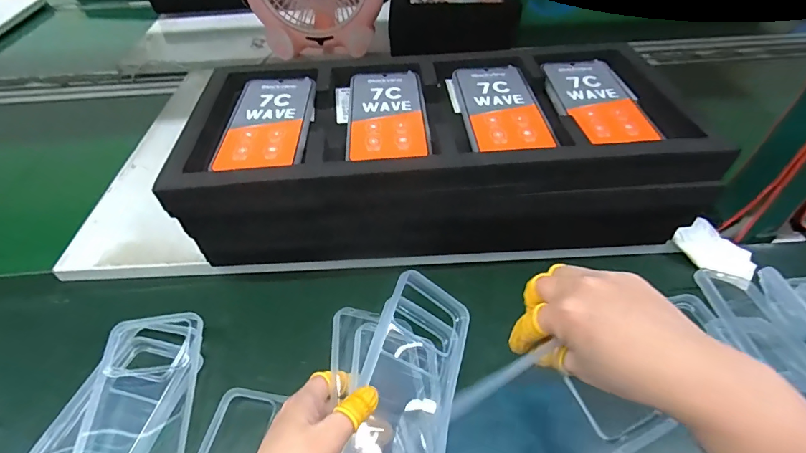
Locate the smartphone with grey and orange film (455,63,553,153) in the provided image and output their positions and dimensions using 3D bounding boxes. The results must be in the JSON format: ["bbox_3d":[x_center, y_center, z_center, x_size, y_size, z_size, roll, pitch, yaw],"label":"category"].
[{"bbox_3d":[0.098,-0.124,0.431,0.073,0.010,0.150,-3,46,-1],"label":"smartphone with grey and orange film"}]

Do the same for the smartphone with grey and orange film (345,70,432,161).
[{"bbox_3d":[-0.017,-0.118,0.428,0.077,0.007,0.156,-3,46,-1],"label":"smartphone with grey and orange film"}]

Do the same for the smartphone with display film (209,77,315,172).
[{"bbox_3d":[-0.133,-0.108,0.423,0.078,0.009,0.156,-2,46,0],"label":"smartphone with display film"}]

